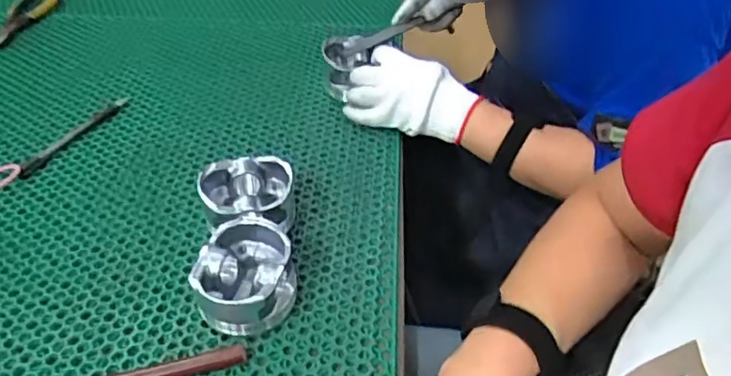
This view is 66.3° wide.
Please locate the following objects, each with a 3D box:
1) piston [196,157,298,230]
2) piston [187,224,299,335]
[{"bbox_3d":[-0.111,0.017,0.533,0.084,0.056,0.079,1,46,-1],"label":"piston"},{"bbox_3d":[-0.098,0.077,0.475,0.074,0.055,0.086,20,49,17],"label":"piston"}]

